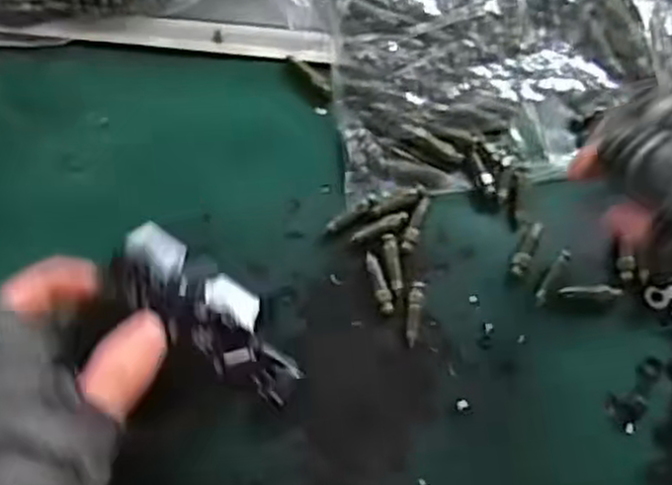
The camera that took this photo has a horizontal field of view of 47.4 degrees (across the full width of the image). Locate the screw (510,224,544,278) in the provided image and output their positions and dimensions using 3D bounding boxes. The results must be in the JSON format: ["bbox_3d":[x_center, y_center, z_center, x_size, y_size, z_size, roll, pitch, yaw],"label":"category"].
[{"bbox_3d":[0.089,0.003,0.357,0.008,0.004,0.027,21,76,6],"label":"screw"}]

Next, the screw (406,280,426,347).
[{"bbox_3d":[0.036,0.032,0.351,0.007,0.004,0.030,10,78,3],"label":"screw"}]

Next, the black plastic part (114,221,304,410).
[{"bbox_3d":[-0.050,0.028,0.303,0.086,0.015,0.032,42,81,5],"label":"black plastic part"}]

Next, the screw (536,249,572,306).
[{"bbox_3d":[0.100,0.016,0.353,0.006,0.004,0.029,31,79,7],"label":"screw"}]

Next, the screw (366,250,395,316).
[{"bbox_3d":[0.020,0.018,0.353,0.007,0.004,0.029,-16,78,-3],"label":"screw"}]

